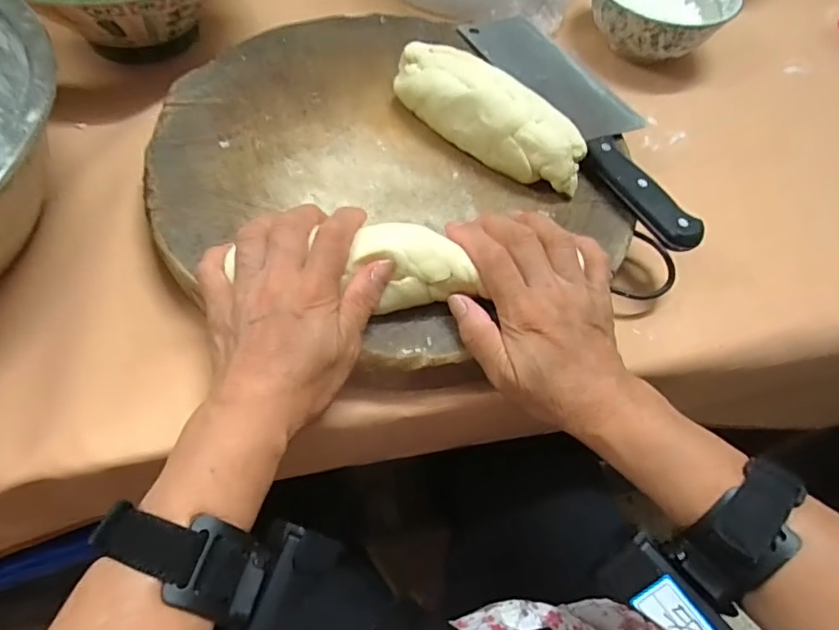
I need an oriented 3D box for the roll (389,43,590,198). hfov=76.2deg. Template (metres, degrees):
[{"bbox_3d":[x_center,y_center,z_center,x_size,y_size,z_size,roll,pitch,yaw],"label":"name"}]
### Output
[{"bbox_3d":[0.045,-0.151,0.396,0.173,0.052,0.049,41,63,19],"label":"roll"}]

